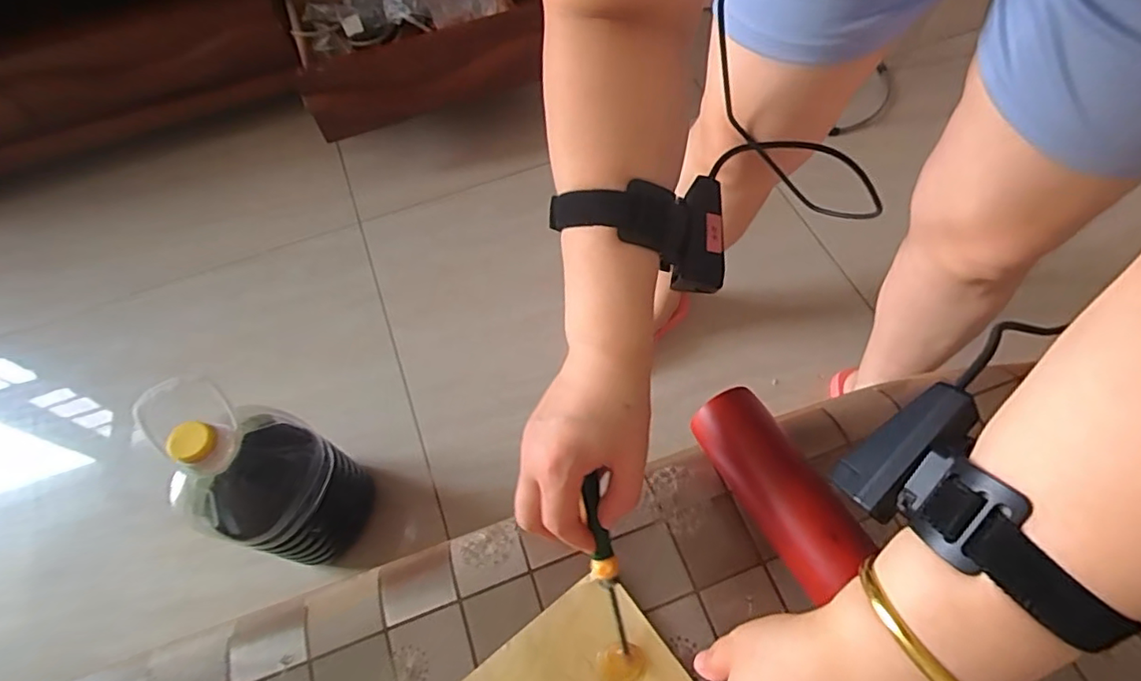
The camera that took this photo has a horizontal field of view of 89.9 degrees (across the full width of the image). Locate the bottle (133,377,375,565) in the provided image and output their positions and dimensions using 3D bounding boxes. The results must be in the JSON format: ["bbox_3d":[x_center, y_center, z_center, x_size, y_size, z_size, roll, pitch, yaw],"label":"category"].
[{"bbox_3d":[-0.371,0.169,0.698,0.144,0.305,0.142,-1,61,2],"label":"bottle"}]

